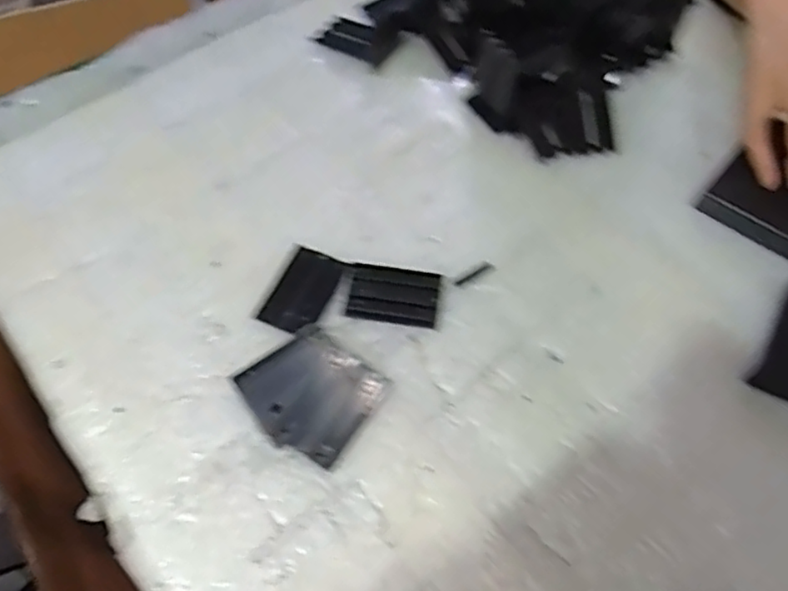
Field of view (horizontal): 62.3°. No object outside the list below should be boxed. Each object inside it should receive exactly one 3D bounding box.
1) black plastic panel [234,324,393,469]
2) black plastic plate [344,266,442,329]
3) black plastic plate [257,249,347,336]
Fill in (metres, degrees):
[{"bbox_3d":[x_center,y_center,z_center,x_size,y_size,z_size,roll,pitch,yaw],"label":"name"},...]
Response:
[{"bbox_3d":[-0.045,0.050,0.342,0.066,0.016,0.056,34,64,17],"label":"black plastic panel"},{"bbox_3d":[0.000,-0.001,0.378,0.052,0.004,0.033,8,60,3],"label":"black plastic plate"},{"bbox_3d":[-0.052,-0.003,0.376,0.032,0.004,0.052,23,62,11],"label":"black plastic plate"}]

